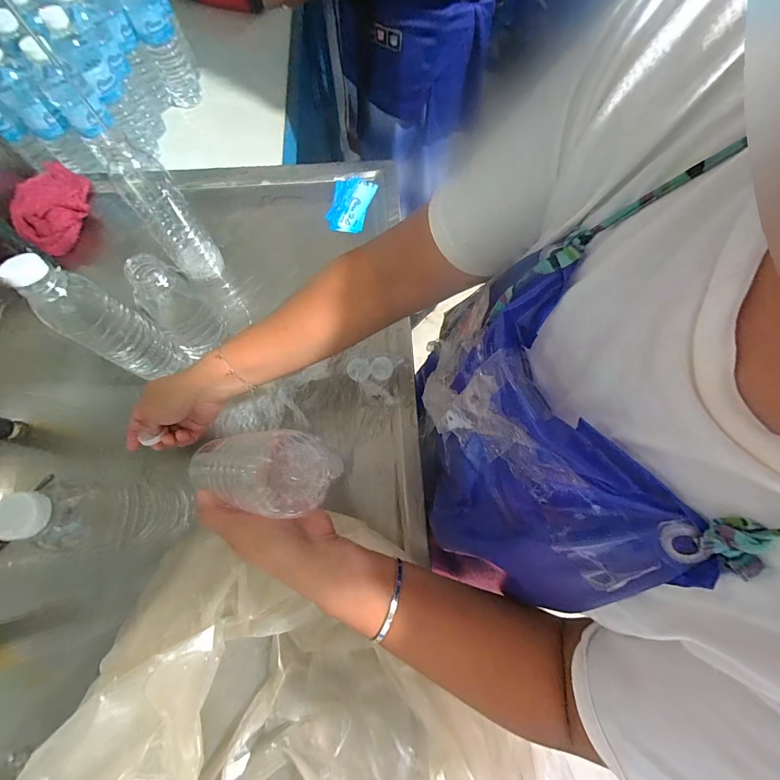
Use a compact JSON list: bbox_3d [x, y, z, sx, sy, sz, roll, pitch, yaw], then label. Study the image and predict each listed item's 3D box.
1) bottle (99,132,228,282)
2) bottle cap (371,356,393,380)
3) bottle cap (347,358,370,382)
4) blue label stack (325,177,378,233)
[{"bbox_3d":[-0.278,-0.214,0.454,0.058,0.200,0.051,-37,76,-11],"label":"bottle"},{"bbox_3d":[-0.011,-0.030,0.490,0.029,0.005,0.031,0,72,0],"label":"bottle cap"},{"bbox_3d":[-0.042,-0.028,0.489,0.030,0.007,0.030,0,72,0],"label":"bottle cap"},{"bbox_3d":[-0.065,-0.304,0.582,0.065,0.008,0.102,17,73,5],"label":"blue label stack"}]

